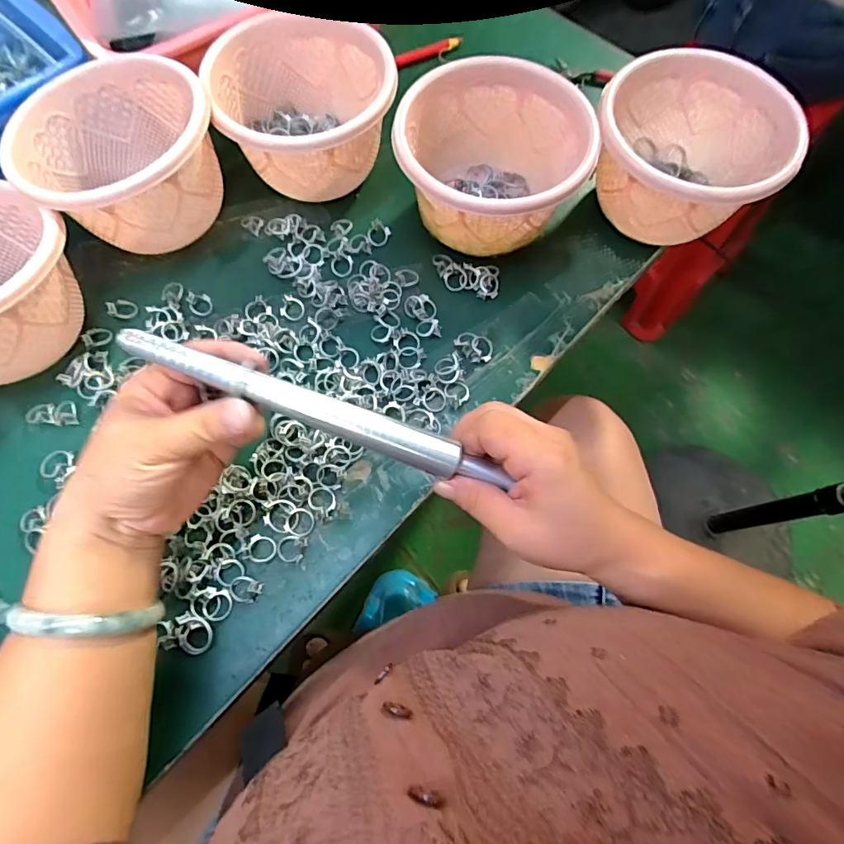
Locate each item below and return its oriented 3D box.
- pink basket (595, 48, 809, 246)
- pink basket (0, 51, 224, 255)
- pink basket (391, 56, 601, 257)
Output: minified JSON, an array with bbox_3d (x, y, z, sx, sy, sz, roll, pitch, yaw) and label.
[{"bbox_3d":[0.207,-0.209,0.391,0.138,0.099,0.127,1,70,-2],"label":"pink basket"},{"bbox_3d":[-0.233,-0.208,0.376,0.139,0.075,0.136,1,70,-2],"label":"pink basket"},{"bbox_3d":[0.052,-0.201,0.385,0.138,0.088,0.124,2,70,-1],"label":"pink basket"}]

